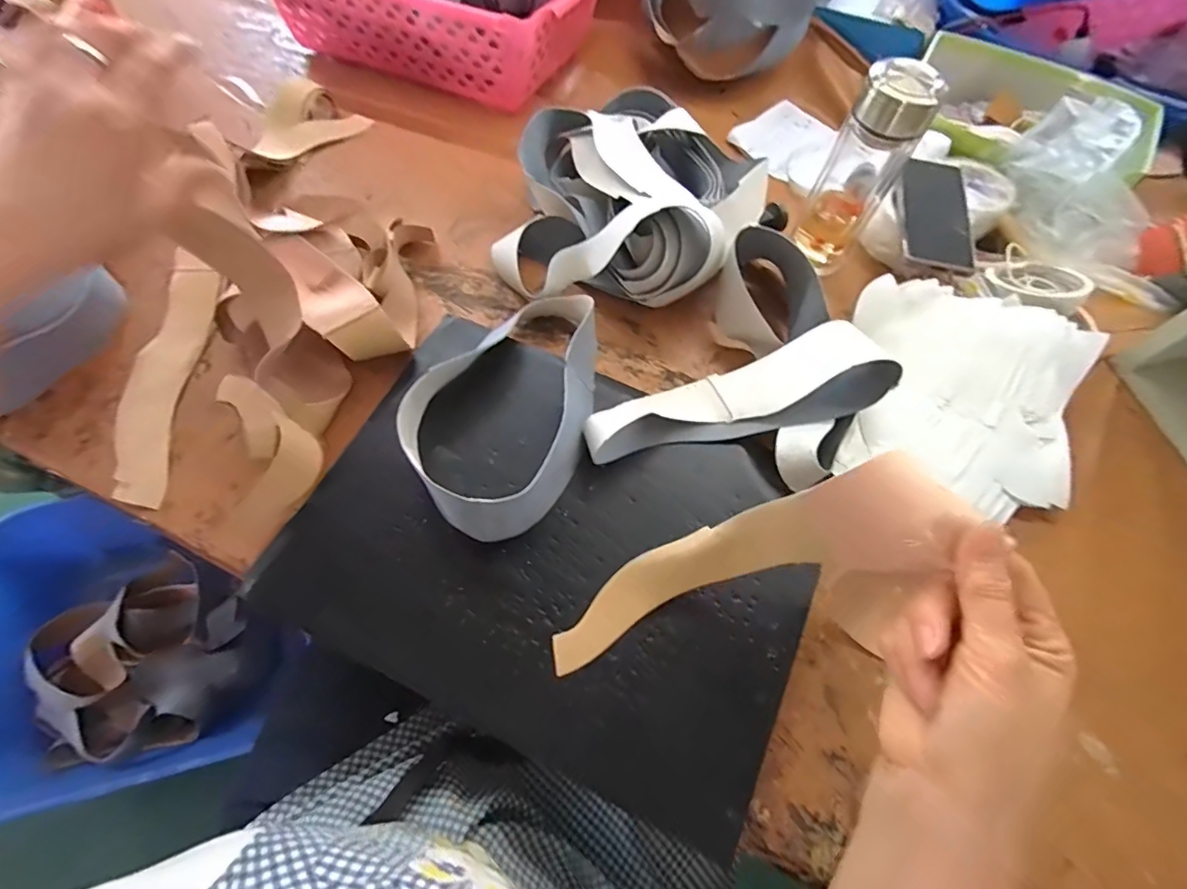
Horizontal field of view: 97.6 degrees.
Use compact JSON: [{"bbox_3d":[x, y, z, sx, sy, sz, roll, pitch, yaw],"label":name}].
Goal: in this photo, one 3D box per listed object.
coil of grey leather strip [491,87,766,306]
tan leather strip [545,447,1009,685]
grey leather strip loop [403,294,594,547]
[{"bbox_3d":[0.053,-0.284,0.581,0.269,0.100,0.300,17,65,6],"label":"coil of grey leather strip"},{"bbox_3d":[0.090,0.082,0.344,0.097,0.275,0.073,9,59,-38],"label":"tan leather strip"},{"bbox_3d":[-0.063,-0.042,0.463,0.151,0.066,0.244,34,68,13],"label":"grey leather strip loop"}]

